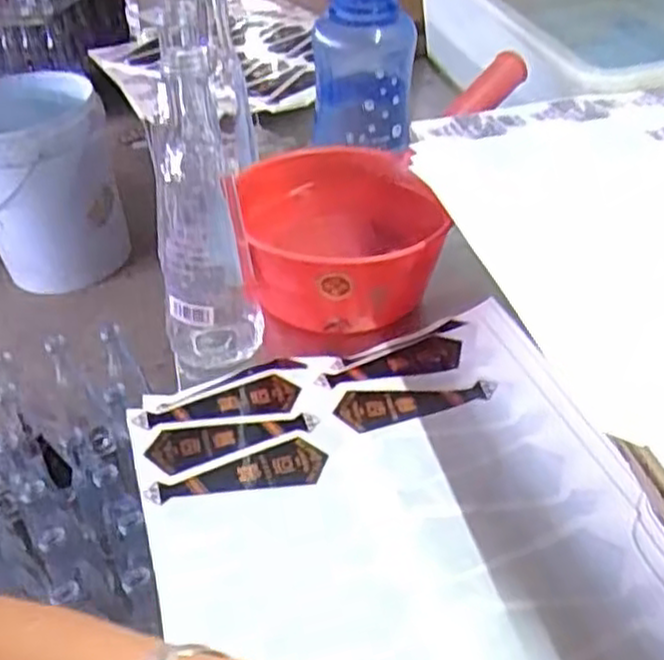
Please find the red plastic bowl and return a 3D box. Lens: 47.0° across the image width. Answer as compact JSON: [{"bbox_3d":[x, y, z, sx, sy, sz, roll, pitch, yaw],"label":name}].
[{"bbox_3d":[0.013,-0.074,0.593,0.152,0.074,0.175,-10,40,-4],"label":"red plastic bowl"}]

